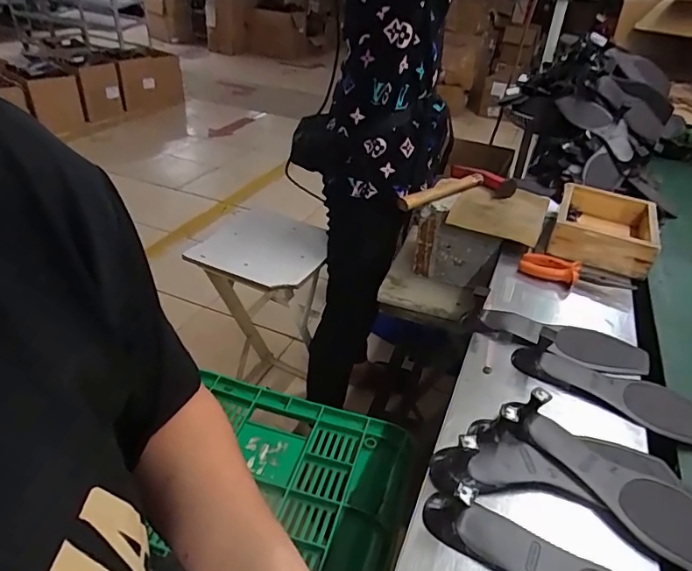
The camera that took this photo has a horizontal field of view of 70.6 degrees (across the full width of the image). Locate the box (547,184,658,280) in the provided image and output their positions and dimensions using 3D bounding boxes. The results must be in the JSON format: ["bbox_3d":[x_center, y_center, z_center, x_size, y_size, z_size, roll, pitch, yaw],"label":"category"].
[{"bbox_3d":[0.428,-0.097,0.813,0.154,0.057,0.185,17,37,18],"label":"box"}]

